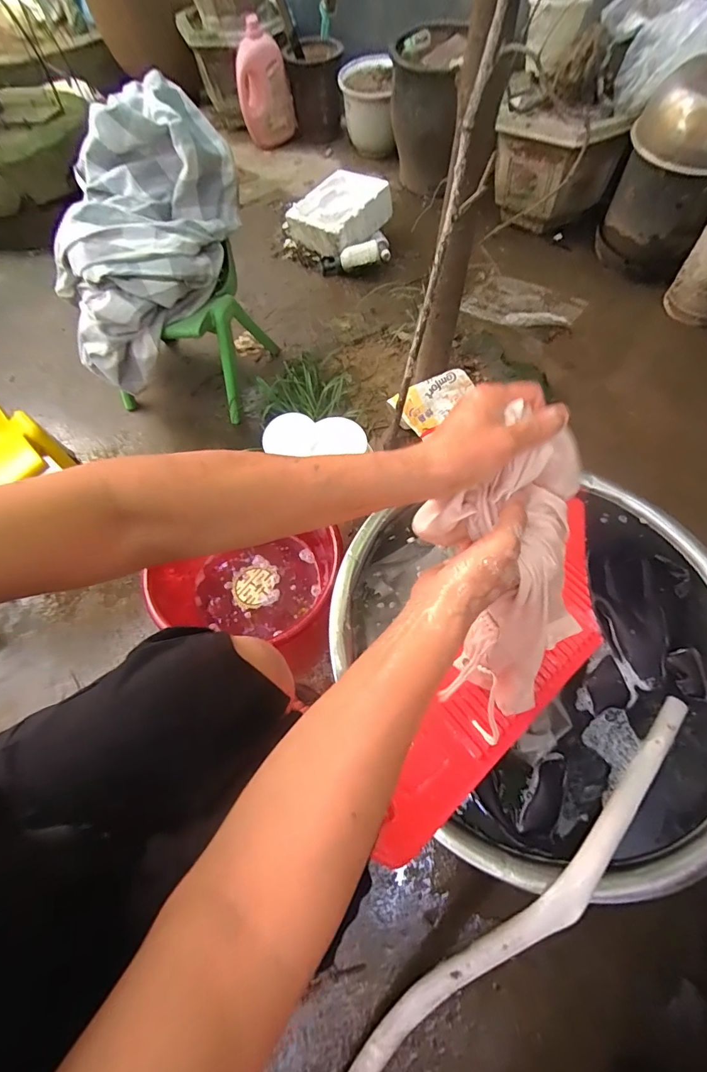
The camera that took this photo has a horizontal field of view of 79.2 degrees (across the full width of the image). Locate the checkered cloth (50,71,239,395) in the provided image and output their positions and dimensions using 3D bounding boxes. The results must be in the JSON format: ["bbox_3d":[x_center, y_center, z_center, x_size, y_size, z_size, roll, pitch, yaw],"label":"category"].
[{"bbox_3d":[-0.462,-0.594,0.875,0.311,0.194,0.531,22,94,13],"label":"checkered cloth"}]

